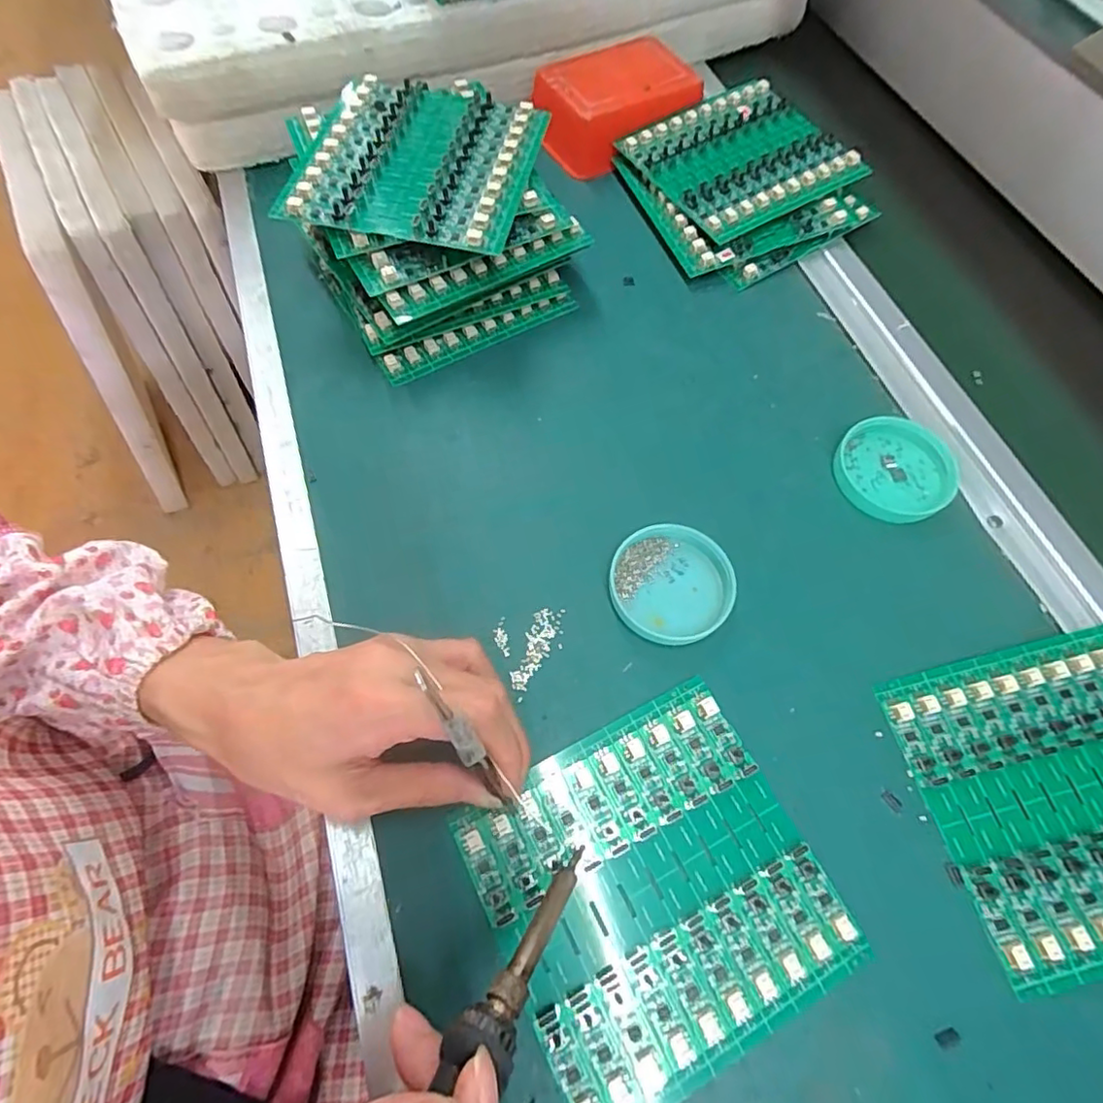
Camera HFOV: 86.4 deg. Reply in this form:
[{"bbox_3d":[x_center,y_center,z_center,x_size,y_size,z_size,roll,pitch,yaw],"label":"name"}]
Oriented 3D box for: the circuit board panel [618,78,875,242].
[{"bbox_3d":[0.143,-0.296,0.444,0.135,0.017,0.126,-29,69,-9],"label":"circuit board panel"}]

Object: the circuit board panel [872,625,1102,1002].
[{"bbox_3d":[0.246,0.113,0.276,0.136,0.010,0.134,-12,66,-7],"label":"circuit board panel"}]

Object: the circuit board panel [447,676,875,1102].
[{"bbox_3d":[0.045,0.147,0.258,0.137,0.005,0.132,-26,68,-12],"label":"circuit board panel"}]

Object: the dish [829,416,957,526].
[{"bbox_3d":[0.205,-0.050,0.349,0.066,0.012,0.065,0,65,-1],"label":"dish"}]

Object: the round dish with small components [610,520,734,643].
[{"bbox_3d":[0.065,0.017,0.313,0.064,0.015,0.063,0,65,-1],"label":"round dish with small components"}]

